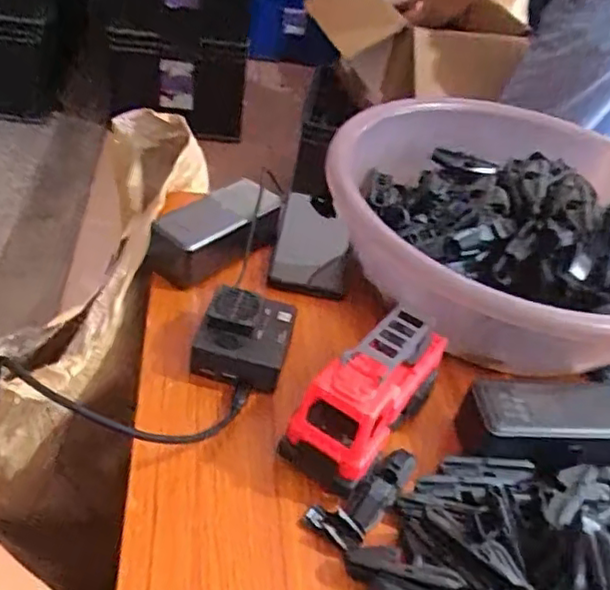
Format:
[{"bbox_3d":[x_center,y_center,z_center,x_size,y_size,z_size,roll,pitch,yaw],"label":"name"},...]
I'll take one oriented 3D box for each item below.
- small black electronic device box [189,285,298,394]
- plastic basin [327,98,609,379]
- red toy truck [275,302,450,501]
[{"bbox_3d":[-0.046,0.033,0.518,0.071,0.047,0.075,15,39,6],"label":"small black electronic device box"},{"bbox_3d":[0.216,-0.070,0.612,0.364,0.111,0.357,7,39,-6],"label":"plastic basin"},{"bbox_3d":[0.051,0.066,0.467,0.059,0.078,0.140,31,43,23],"label":"red toy truck"}]

